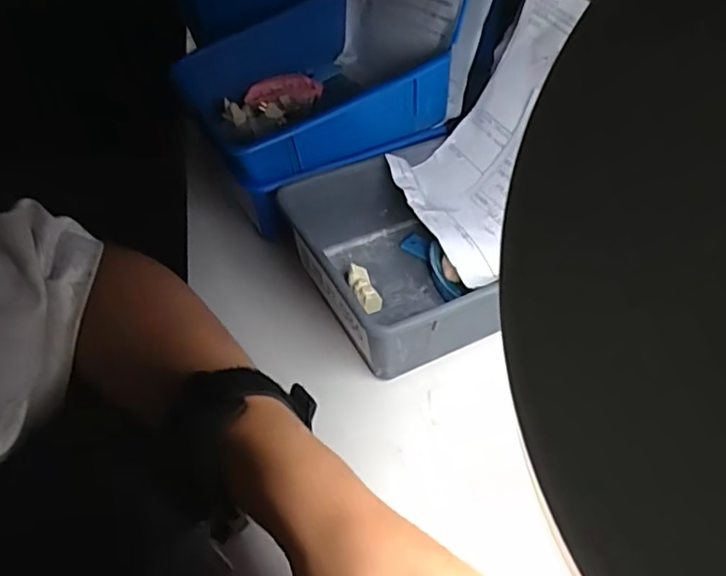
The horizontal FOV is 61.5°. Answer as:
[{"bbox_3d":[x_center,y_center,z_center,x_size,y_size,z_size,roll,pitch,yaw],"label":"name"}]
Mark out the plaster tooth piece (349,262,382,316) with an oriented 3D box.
[{"bbox_3d":[0.001,0.002,0.434,0.015,0.017,0.040,-17,48,-14],"label":"plaster tooth piece"}]

